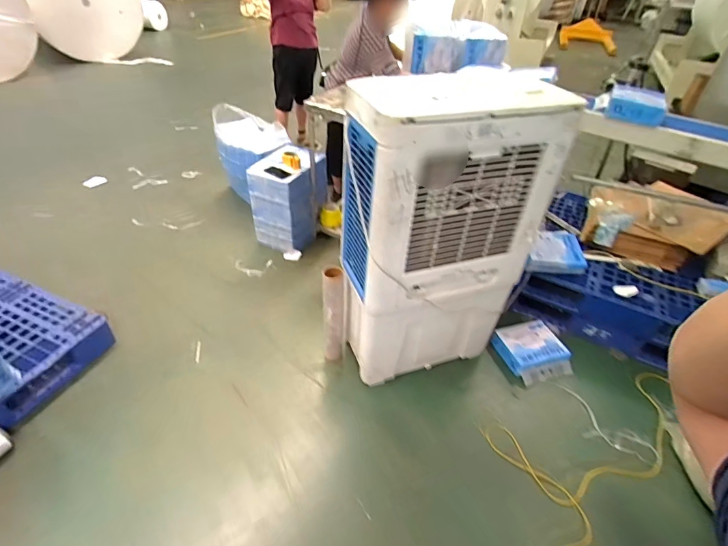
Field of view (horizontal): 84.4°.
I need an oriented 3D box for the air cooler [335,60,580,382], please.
[{"bbox_3d":[0.274,-0.109,1.564,0.657,1.128,0.357,-13,43,-19],"label":"air cooler"}]

